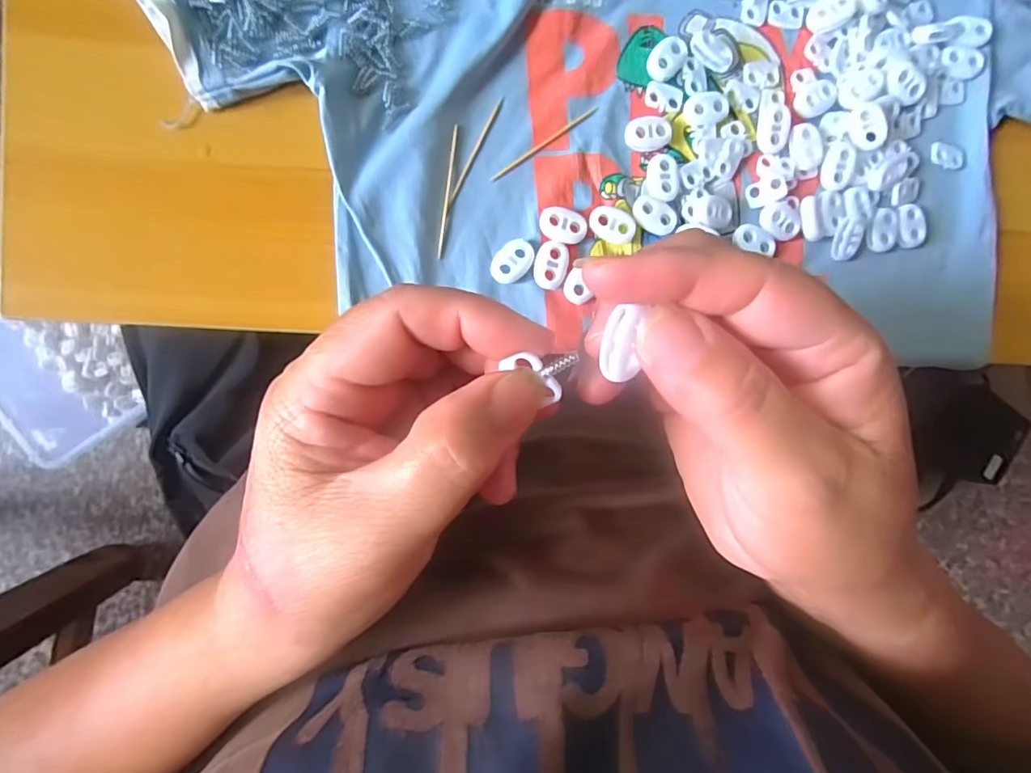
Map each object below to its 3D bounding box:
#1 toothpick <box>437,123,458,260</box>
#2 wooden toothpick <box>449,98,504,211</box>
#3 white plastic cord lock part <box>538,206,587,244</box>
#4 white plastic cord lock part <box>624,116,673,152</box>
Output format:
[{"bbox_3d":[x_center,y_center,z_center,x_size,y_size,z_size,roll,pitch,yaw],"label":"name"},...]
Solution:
[{"bbox_3d":[-0.031,-0.089,0.235,0.004,0.004,0.060,7,90,-8],"label":"toothpick"},{"bbox_3d":[-0.018,-0.108,0.236,0.004,0.004,0.056,26,88,-8],"label":"wooden toothpick"},{"bbox_3d":[0.022,-0.076,0.242,0.022,0.005,0.017,5,91,-8],"label":"white plastic cord lock part"},{"bbox_3d":[0.064,-0.121,0.247,0.022,0.005,0.016,-13,93,-8],"label":"white plastic cord lock part"}]

